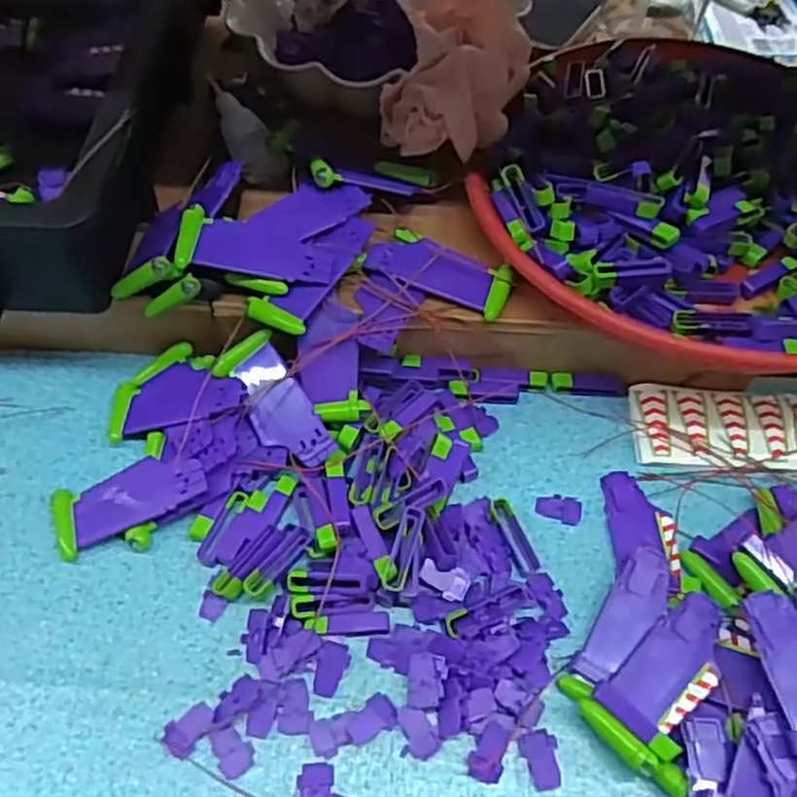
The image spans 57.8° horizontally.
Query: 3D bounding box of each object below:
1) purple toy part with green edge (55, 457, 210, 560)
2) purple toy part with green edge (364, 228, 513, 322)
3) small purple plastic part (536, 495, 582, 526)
[{"bbox_3d":[-0.154,0.057,0.415,0.089,0.010,0.040,-21,59,0],"label":"purple toy part with green edge"},{"bbox_3d":[0.026,-0.079,0.446,0.087,0.012,0.039,20,58,12],"label":"purple toy part with green edge"},{"bbox_3d":[0.096,0.066,0.434,0.027,0.004,0.019,9,56,3],"label":"small purple plastic part"}]

